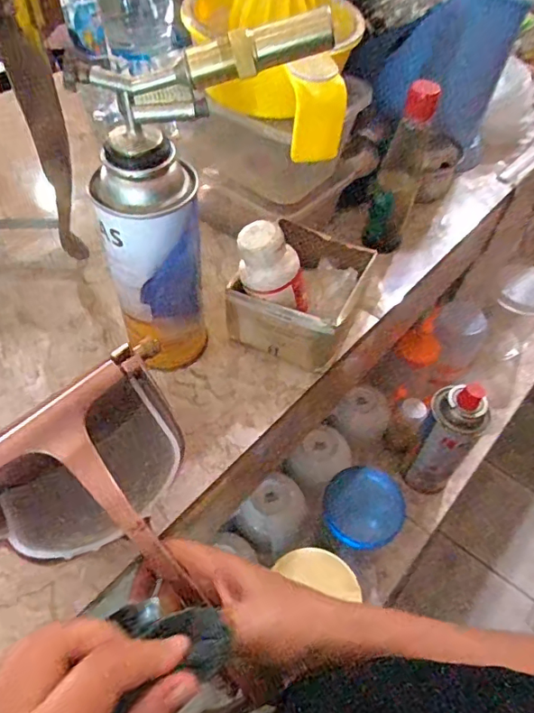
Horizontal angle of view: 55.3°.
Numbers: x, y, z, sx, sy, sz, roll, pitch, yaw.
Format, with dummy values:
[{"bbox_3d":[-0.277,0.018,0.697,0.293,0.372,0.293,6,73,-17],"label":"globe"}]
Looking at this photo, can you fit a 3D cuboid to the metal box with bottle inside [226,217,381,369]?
[{"bbox_3d":[0.033,-0.047,0.435,0.096,0.070,0.106,27,56,16],"label":"metal box with bottle inside"}]

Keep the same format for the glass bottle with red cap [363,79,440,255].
[{"bbox_3d":[0.122,-0.165,0.470,0.037,0.152,0.032,17,54,9],"label":"glass bottle with red cap"}]

